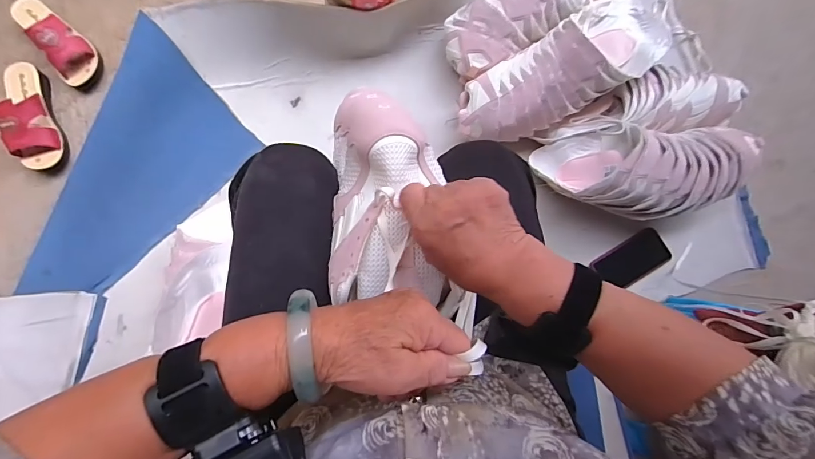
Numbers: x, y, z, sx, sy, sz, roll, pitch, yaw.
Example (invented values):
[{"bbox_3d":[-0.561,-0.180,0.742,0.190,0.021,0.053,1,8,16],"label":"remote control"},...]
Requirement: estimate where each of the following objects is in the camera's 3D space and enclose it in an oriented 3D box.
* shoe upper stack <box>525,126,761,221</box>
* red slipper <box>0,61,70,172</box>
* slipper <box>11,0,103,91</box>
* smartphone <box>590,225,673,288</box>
[{"bbox_3d":[0.457,-0.116,0.745,0.399,0.118,0.175,1,81,8],"label":"shoe upper stack"},{"bbox_3d":[-0.757,-0.227,0.771,0.082,0.066,0.220,-21,84,-7],"label":"red slipper"},{"bbox_3d":[-0.733,-0.400,0.800,0.088,0.074,0.215,-42,86,-9],"label":"slipper"},{"bbox_3d":[0.495,0.066,0.854,0.157,0.014,0.088,-32,92,-2],"label":"smartphone"}]

